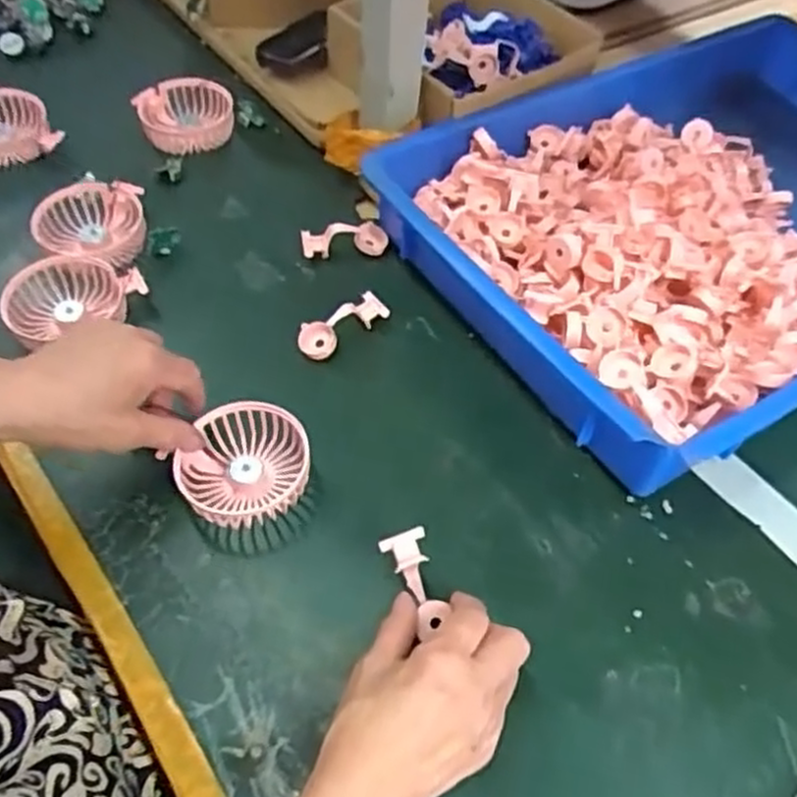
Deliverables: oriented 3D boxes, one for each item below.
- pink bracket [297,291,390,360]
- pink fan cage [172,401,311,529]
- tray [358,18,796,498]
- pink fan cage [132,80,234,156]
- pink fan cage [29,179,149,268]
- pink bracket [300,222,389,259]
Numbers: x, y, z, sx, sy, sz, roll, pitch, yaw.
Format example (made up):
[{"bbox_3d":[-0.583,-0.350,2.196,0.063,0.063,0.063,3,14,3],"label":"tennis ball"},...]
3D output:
[{"bbox_3d":[-0.045,-0.060,0.614,0.075,0.025,0.028,-30,60,-20],"label":"pink bracket"},{"bbox_3d":[-0.107,0.046,0.526,0.081,0.029,0.086,0,55,-1],"label":"pink fan cage"},{"bbox_3d":[0.290,-0.172,0.673,0.541,0.078,0.367,-27,59,-18],"label":"tray"},{"bbox_3d":[-0.214,-0.283,0.769,0.089,0.037,0.087,2,53,-3],"label":"pink fan cage"},{"bbox_3d":[-0.267,-0.143,0.668,0.091,0.038,0.091,-10,55,-9],"label":"pink fan cage"},{"bbox_3d":[-0.047,-0.140,0.670,0.075,0.028,0.023,-5,55,-4],"label":"pink bracket"}]

